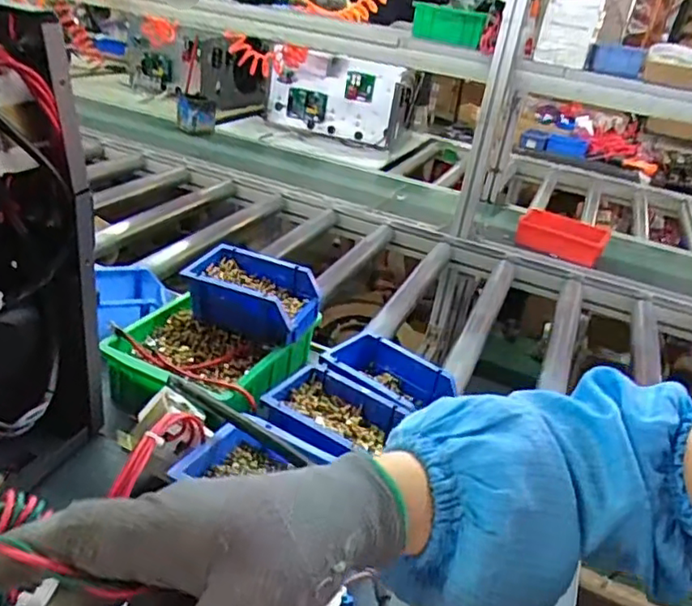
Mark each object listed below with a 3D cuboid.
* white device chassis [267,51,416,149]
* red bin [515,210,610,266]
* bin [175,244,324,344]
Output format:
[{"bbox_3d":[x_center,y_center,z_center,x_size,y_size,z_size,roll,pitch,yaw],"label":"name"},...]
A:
[{"bbox_3d":[-0.038,-0.627,1.797,0.437,0.328,0.102,14,63,8],"label":"white device chassis"},{"bbox_3d":[0.496,-0.153,1.402,0.196,0.072,0.094,22,31,22],"label":"red bin"},{"bbox_3d":[-0.123,-0.008,0.797,0.158,0.076,0.098,17,29,14],"label":"bin"}]

